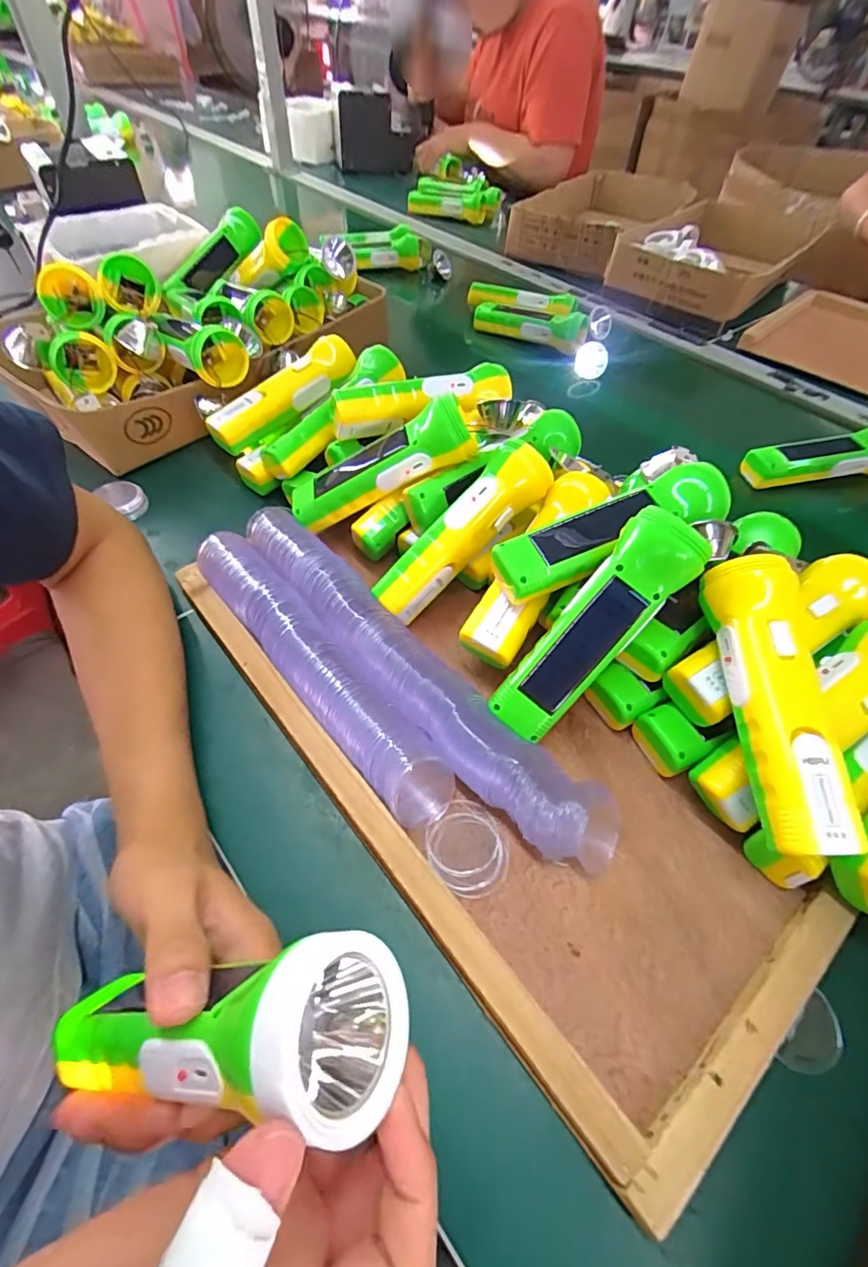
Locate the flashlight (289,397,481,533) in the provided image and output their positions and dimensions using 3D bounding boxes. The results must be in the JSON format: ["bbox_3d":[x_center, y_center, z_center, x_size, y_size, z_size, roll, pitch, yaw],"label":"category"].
[{"bbox_3d":[-0.047,-0.143,0.431,0.159,0.043,0.056,-22,50,19],"label":"flashlight"}]

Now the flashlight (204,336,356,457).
[{"bbox_3d":[-0.149,-0.242,0.519,0.170,0.041,0.050,-41,63,-11],"label":"flashlight"}]

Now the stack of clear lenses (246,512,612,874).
[{"bbox_3d":[-0.028,0.021,0.370,0.052,0.037,0.361,-36,62,-27],"label":"stack of clear lenses"}]

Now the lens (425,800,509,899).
[{"bbox_3d":[0.021,0.130,0.310,0.050,0.007,0.050,2,52,-2],"label":"lens"}]

